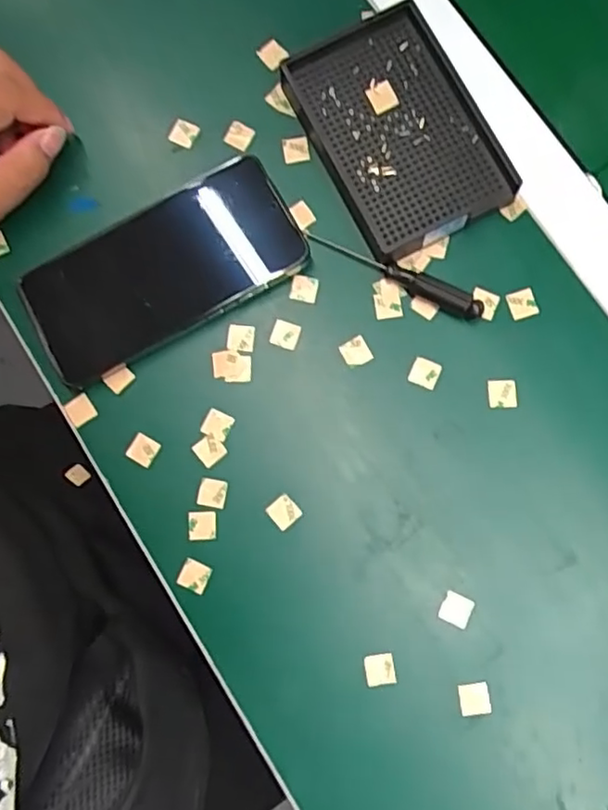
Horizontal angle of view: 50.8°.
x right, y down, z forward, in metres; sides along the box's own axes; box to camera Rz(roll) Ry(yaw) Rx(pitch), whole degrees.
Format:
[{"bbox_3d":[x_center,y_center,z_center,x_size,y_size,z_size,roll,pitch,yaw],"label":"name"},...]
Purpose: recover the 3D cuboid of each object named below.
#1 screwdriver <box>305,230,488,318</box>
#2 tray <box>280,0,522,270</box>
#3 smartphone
[{"bbox_3d":[0.053,-0.079,0.375,0.112,0.015,0.010,30,83,6],"label":"screwdriver"},{"bbox_3d":[0.055,-0.163,0.381,0.089,0.019,0.138,-26,81,-2],"label":"tray"},{"bbox_3d":[-0.084,-0.080,0.381,0.161,0.011,0.077,-29,85,-1],"label":"smartphone"}]

